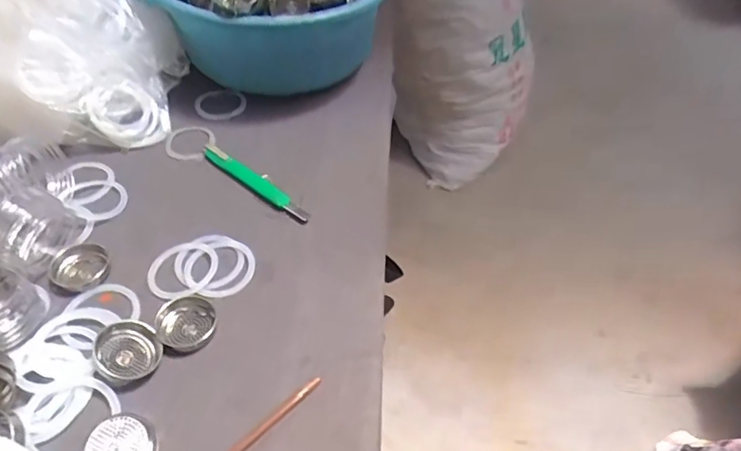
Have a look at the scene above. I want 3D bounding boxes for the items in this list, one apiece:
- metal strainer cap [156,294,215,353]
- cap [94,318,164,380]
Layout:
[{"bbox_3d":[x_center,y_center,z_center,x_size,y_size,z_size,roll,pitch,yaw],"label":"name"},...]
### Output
[{"bbox_3d":[-0.142,0.072,0.395,0.041,0.016,0.043,1,48,-2],"label":"metal strainer cap"},{"bbox_3d":[-0.174,0.090,0.370,0.044,0.017,0.044,5,56,-7],"label":"cap"}]

